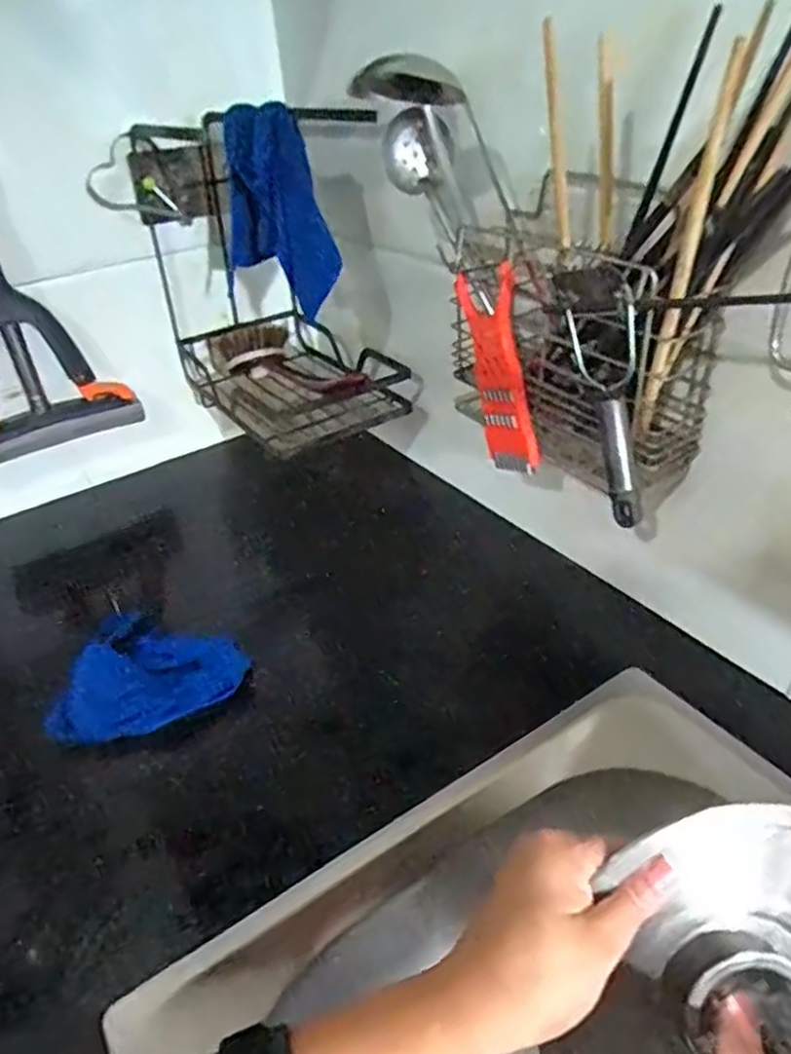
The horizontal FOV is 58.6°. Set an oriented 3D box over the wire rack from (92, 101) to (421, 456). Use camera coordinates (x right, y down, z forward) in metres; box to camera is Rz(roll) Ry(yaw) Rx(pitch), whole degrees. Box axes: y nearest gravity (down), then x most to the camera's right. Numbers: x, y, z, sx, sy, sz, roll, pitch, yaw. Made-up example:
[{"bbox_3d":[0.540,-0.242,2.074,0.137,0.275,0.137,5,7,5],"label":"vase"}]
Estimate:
[{"bbox_3d":[-0.136,-0.248,0.719,0.189,0.278,0.242,-18,37,-18],"label":"wire rack"}]

